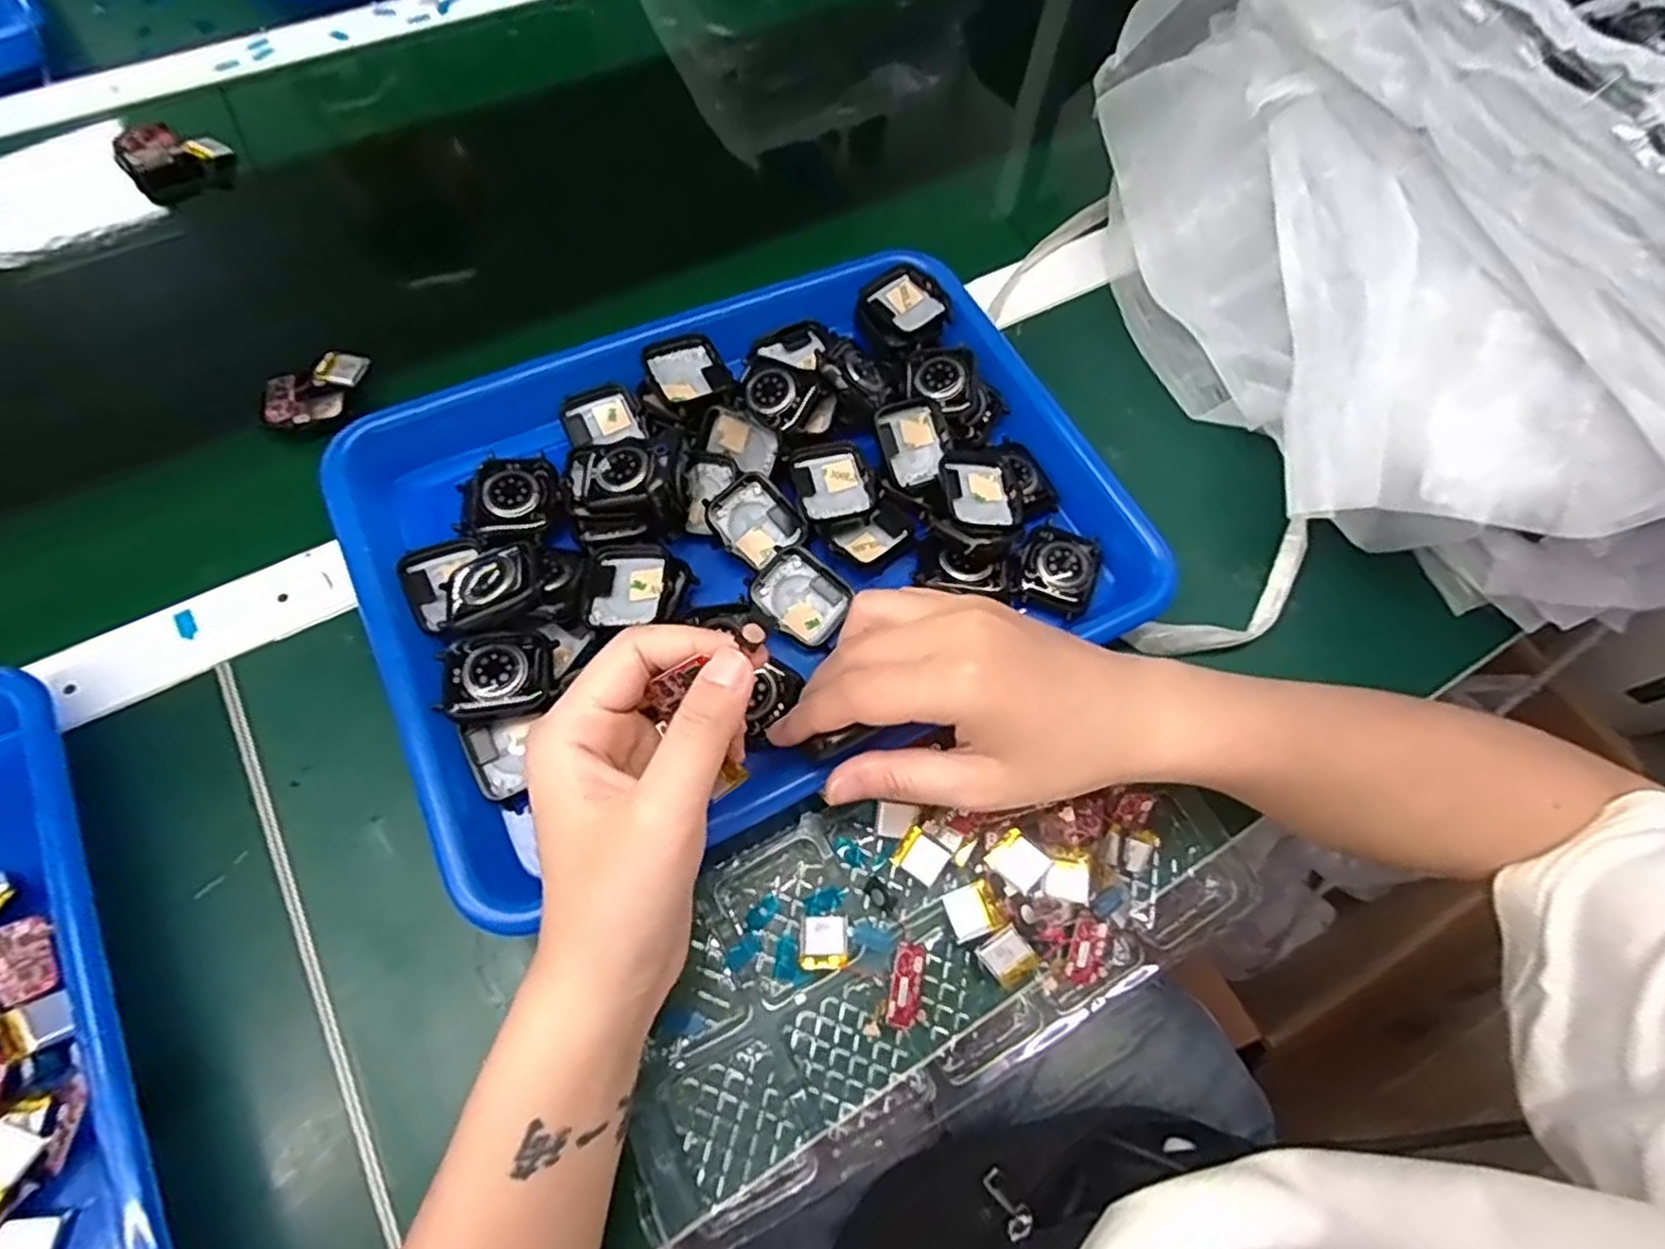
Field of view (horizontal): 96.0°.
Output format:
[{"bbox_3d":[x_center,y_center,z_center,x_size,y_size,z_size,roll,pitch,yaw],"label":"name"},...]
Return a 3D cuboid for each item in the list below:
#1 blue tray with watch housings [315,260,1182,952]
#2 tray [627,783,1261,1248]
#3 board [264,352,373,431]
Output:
[{"bbox_3d":[-0.037,-0.048,0.349,0.326,0.044,0.251,-24,69,-13],"label":"blue tray with watch housings"},{"bbox_3d":[0.037,0.118,0.298,0.253,0.024,0.114,-25,70,-13],"label":"tray"},{"bbox_3d":[-0.268,-0.123,0.390,0.055,0.011,0.034,-32,71,-16],"label":"board"}]

